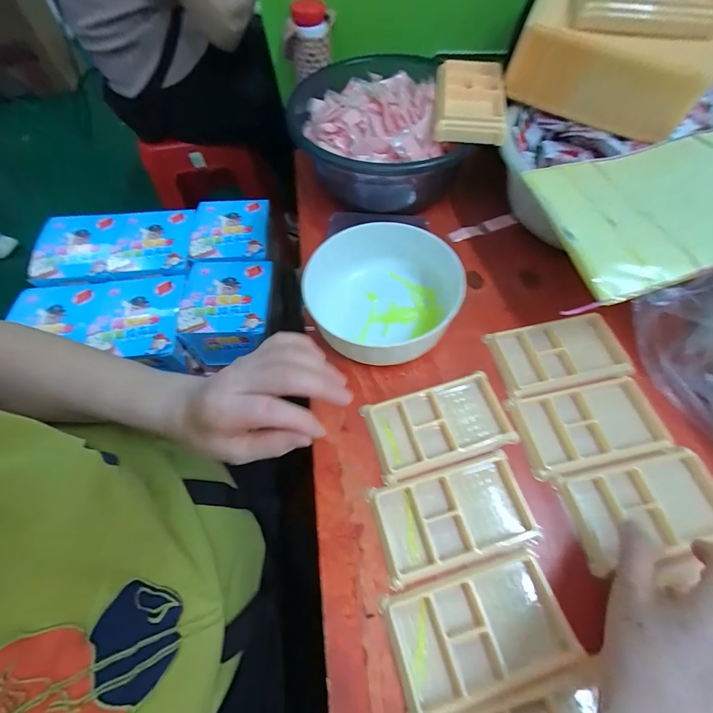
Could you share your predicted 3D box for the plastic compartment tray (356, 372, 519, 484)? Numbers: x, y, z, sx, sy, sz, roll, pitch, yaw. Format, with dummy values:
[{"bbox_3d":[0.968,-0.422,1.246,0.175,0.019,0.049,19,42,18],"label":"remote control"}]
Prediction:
[{"bbox_3d":[0.082,0.067,0.344,0.134,0.009,0.076,-17,63,-6],"label":"plastic compartment tray"}]

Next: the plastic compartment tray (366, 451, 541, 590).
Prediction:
[{"bbox_3d":[0.086,0.143,0.312,0.133,0.020,0.075,-15,63,-5],"label":"plastic compartment tray"}]

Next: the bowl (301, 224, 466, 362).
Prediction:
[{"bbox_3d":[0.026,-0.065,0.385,0.145,0.064,0.162,27,67,15],"label":"bowl"}]

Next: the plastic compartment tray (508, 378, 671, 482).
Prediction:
[{"bbox_3d":[0.234,0.065,0.343,0.147,0.011,0.076,-12,63,-4],"label":"plastic compartment tray"}]

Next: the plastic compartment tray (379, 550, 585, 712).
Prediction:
[{"bbox_3d":[0.094,0.212,0.266,0.135,0.010,0.076,-15,63,-5],"label":"plastic compartment tray"}]

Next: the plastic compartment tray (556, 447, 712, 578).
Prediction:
[{"bbox_3d":[0.259,0.132,0.305,0.136,0.008,0.079,-12,63,-4],"label":"plastic compartment tray"}]

